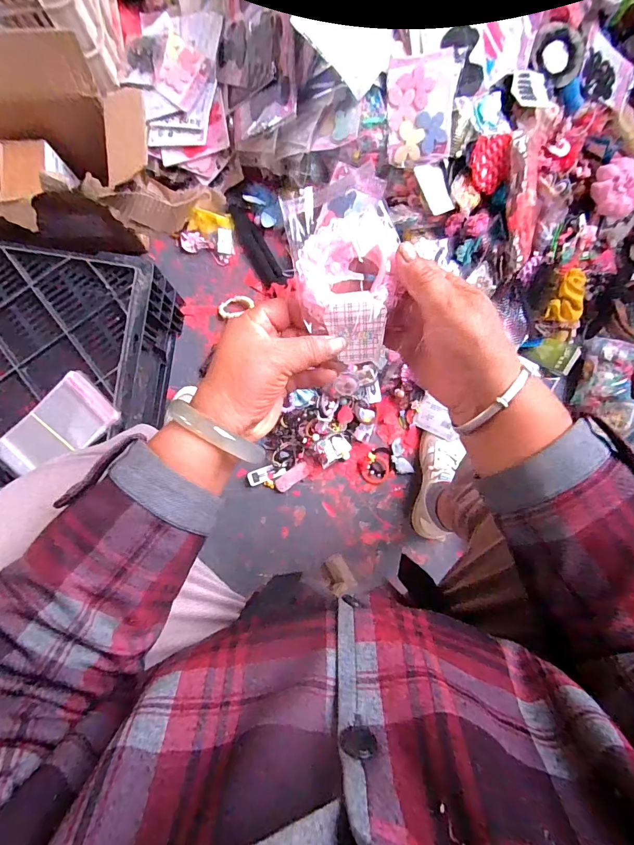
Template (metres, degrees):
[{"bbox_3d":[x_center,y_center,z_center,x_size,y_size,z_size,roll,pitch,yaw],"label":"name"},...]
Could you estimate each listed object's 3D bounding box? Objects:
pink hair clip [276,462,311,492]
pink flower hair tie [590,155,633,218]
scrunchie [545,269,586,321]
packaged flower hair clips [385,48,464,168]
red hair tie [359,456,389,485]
[{"bbox_3d":[-0.047,0.107,0.762,0.074,0.005,0.028,-36,89,-2],"label":"pink hair clip"},{"bbox_3d":[0.553,-0.431,0.718,0.094,0.044,0.089,0,88,-1],"label":"pink flower hair tie"},{"bbox_3d":[0.449,-0.230,0.704,0.056,0.041,0.096,5,88,-1],"label":"scrunchie"},{"bbox_3d":[0.163,-0.492,0.613,0.103,0.017,0.144,5,109,15],"label":"packaged flower hair clips"},{"bbox_3d":[0.115,0.094,0.766,0.056,0.013,0.055,0,88,-1],"label":"red hair tie"}]

